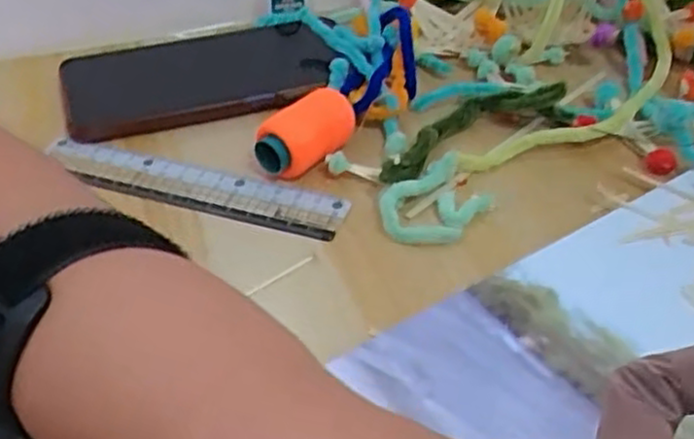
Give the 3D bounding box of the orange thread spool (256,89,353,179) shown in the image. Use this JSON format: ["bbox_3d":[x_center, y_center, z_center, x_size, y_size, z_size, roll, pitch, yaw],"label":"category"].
[{"bbox_3d":[-0.021,-0.040,0.365,0.029,0.027,0.052,29,49,30],"label":"orange thread spool"}]

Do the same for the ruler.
[{"bbox_3d":[-0.076,-0.016,0.359,0.156,0.004,0.029,13,42,16],"label":"ruler"}]

